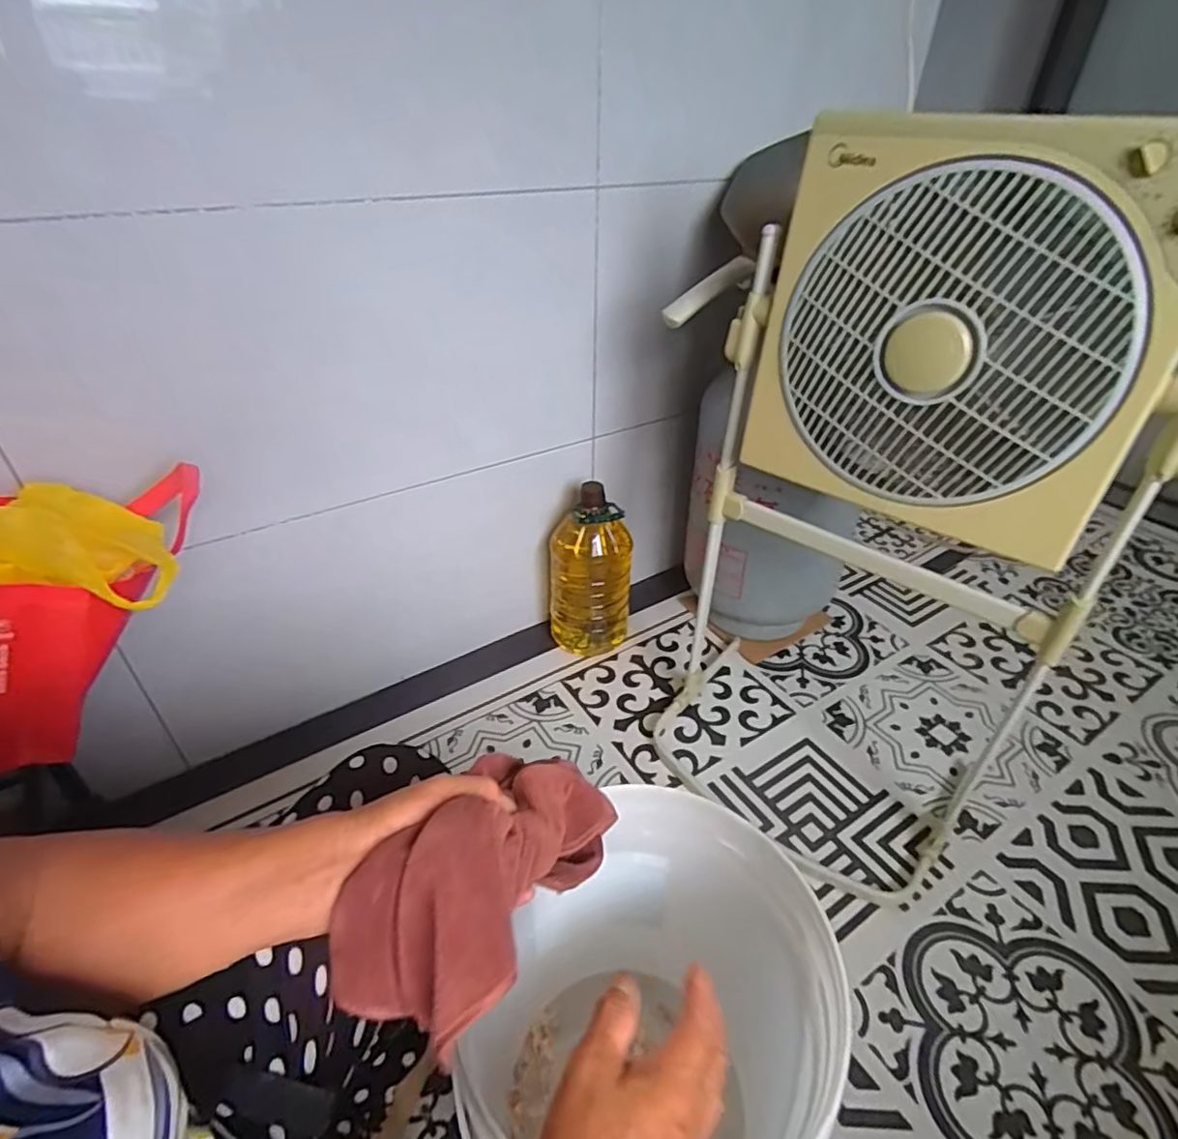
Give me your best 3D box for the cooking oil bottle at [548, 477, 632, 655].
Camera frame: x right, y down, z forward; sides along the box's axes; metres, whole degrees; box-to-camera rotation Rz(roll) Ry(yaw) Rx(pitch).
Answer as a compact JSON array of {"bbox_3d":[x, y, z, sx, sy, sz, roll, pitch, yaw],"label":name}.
[{"bbox_3d":[0.002,-0.004,1.211,0.155,0.347,0.126,-2,37,-2],"label":"cooking oil bottle"}]

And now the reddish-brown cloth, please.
[{"bbox_3d":[-0.058,0.200,0.425,0.108,0.089,0.208,21,13,26],"label":"reddish-brown cloth"}]

